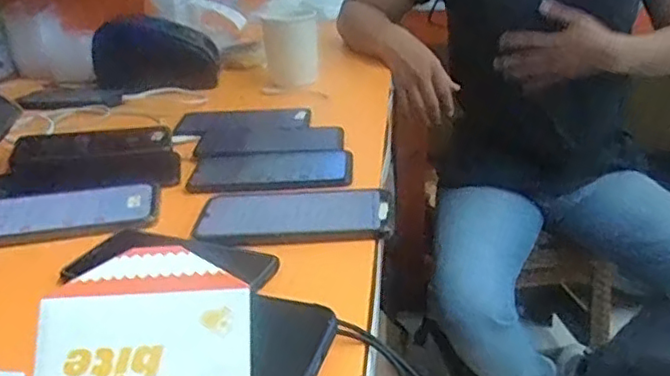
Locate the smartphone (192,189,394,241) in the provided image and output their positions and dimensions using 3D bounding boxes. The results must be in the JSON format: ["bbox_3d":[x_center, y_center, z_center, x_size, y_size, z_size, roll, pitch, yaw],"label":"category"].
[{"bbox_3d":[-0.035,0.021,0.560,0.167,0.008,0.091,-2,25,1],"label":"smartphone"}]

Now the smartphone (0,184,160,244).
[{"bbox_3d":[-0.250,0.024,0.584,0.165,0.015,0.068,-6,26,-7],"label":"smartphone"}]

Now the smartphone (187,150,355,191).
[{"bbox_3d":[-0.066,-0.022,0.655,0.164,0.006,0.078,0,26,5],"label":"smartphone"}]

